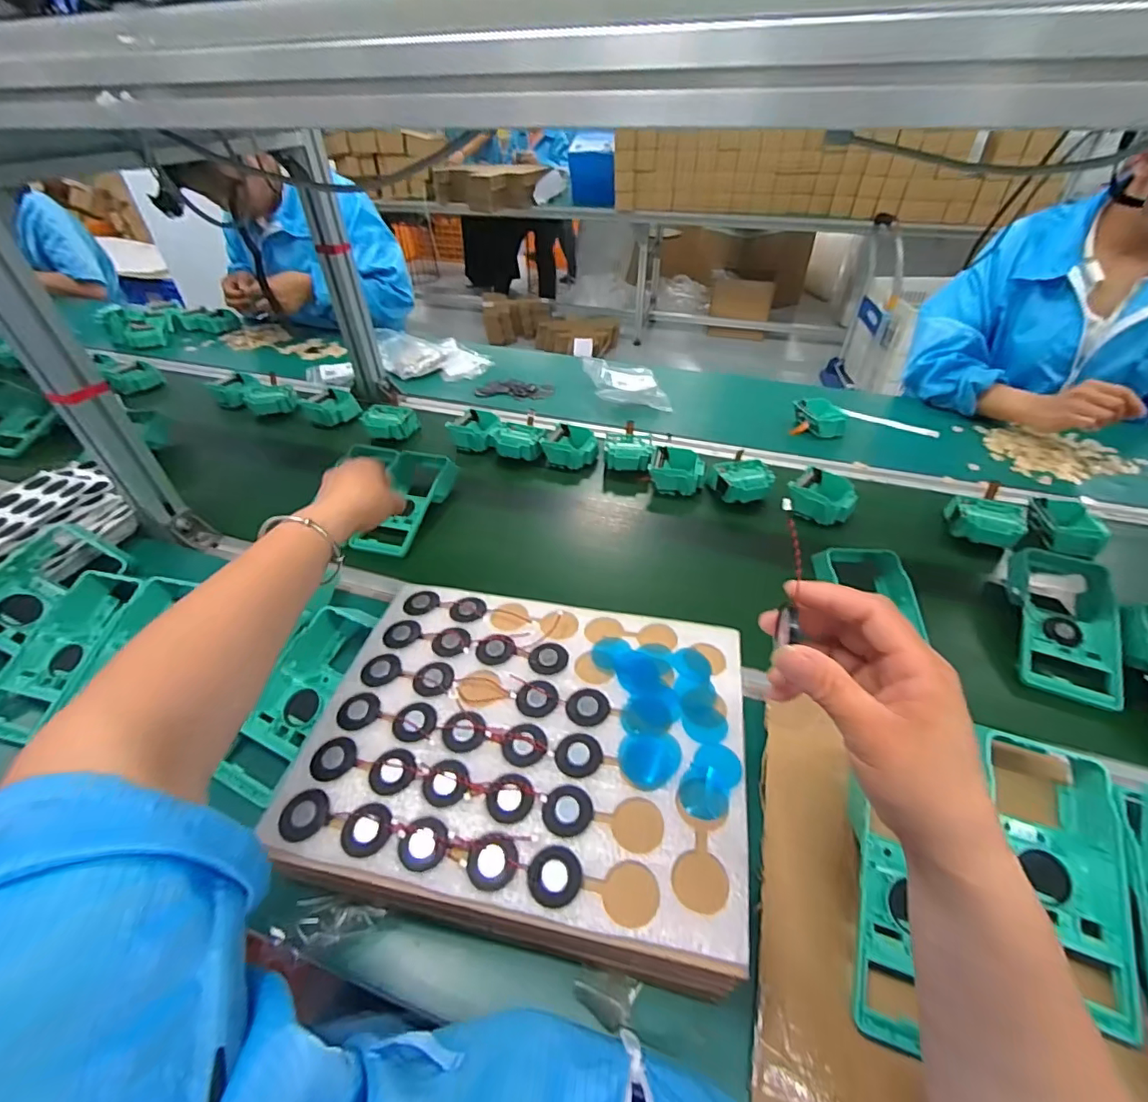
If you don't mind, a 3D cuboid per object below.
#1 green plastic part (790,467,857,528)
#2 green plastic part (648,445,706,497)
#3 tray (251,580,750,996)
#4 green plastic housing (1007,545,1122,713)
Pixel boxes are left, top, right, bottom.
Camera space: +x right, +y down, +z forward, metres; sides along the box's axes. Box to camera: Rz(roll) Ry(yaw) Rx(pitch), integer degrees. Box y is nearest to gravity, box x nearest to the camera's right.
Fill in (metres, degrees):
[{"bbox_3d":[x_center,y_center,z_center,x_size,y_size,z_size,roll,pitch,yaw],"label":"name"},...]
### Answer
[{"bbox_3d":[0.344,-0.077,0.711,0.080,0.032,0.089,29,49,28],"label":"green plastic part"},{"bbox_3d":[0.157,-0.122,0.789,0.086,0.041,0.073,15,43,15],"label":"green plastic part"},{"bbox_3d":[-0.034,0.142,0.402,0.317,0.034,0.254,9,42,9],"label":"tray"},{"bbox_3d":[0.520,0.069,0.548,0.096,0.044,0.194,20,45,20],"label":"green plastic housing"}]

